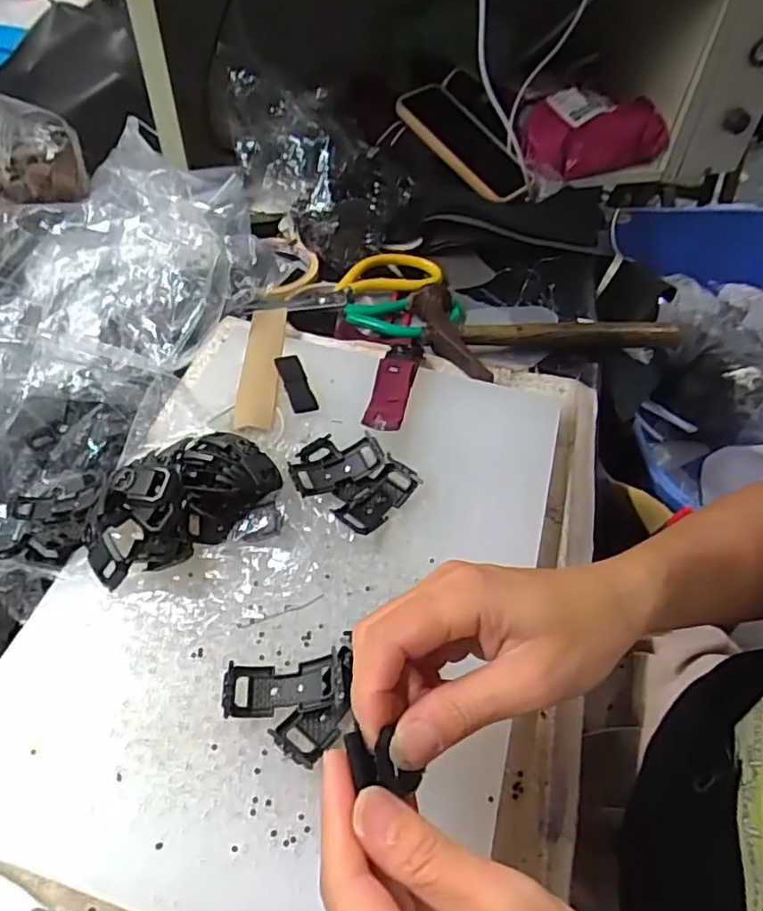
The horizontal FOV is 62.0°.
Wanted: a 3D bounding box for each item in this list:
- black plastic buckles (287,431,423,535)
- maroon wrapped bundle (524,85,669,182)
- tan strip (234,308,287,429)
[{"bbox_3d":[-0.020,0.014,0.399,0.071,0.021,0.057,35,60,23],"label":"black plastic buckles"},{"bbox_3d":[0.246,-0.371,0.730,0.167,0.065,0.059,-14,53,-14],"label":"maroon wrapped bundle"},{"bbox_3d":[-0.088,-0.069,0.470,0.027,0.007,0.126,5,48,-8],"label":"tan strip"}]

